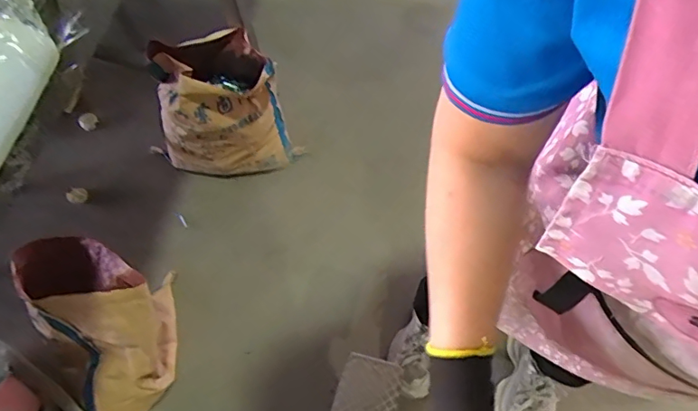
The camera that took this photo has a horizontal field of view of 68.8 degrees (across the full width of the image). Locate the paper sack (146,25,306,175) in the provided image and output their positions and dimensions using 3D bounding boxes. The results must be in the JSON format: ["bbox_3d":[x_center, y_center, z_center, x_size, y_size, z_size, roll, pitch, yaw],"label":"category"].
[{"bbox_3d":[-0.318,-0.225,1.222,0.291,0.447,0.192,-25,66,-11],"label":"paper sack"}]

